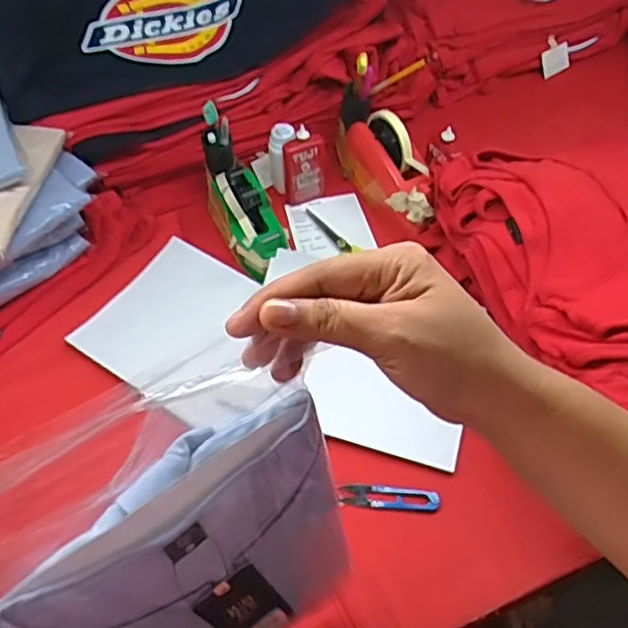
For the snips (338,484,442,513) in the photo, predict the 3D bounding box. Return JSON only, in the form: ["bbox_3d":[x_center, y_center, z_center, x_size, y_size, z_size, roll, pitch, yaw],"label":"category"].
[{"bbox_3d":[0.080,0.193,0.670,0.103,0.007,0.024,3,51,6],"label":"snips"}]

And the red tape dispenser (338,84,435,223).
[{"bbox_3d":[0.102,-0.214,0.883,0.066,0.113,0.225,-26,54,-17],"label":"red tape dispenser"}]

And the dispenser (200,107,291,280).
[{"bbox_3d":[-0.095,-0.152,0.847,0.072,0.132,0.217,-20,89,-13],"label":"dispenser"}]

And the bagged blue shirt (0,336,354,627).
[{"bbox_3d":[-0.071,0.168,0.418,0.198,0.243,0.039,-33,43,-21],"label":"bagged blue shirt"}]

